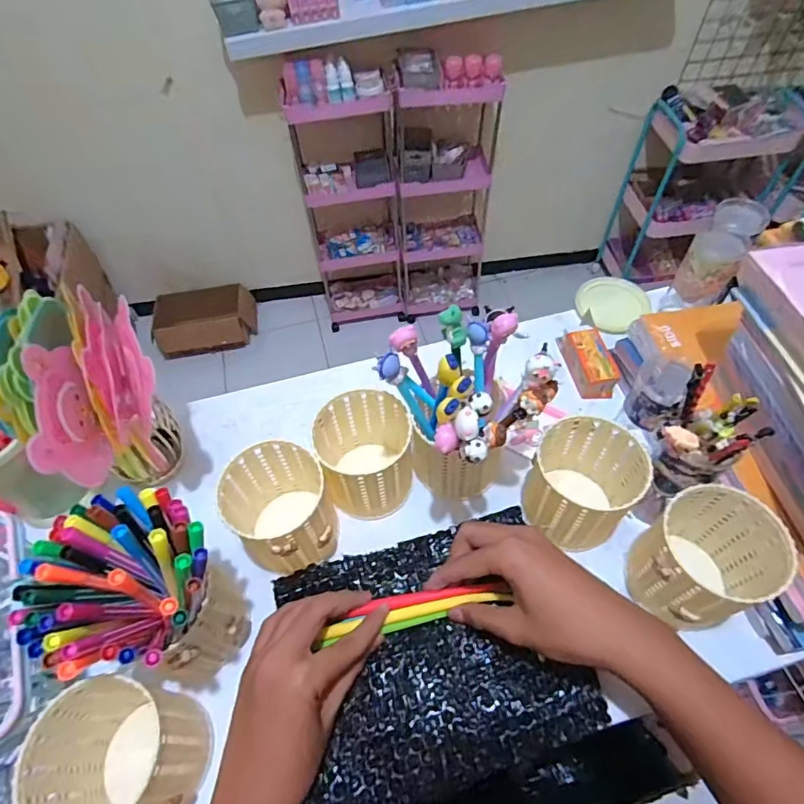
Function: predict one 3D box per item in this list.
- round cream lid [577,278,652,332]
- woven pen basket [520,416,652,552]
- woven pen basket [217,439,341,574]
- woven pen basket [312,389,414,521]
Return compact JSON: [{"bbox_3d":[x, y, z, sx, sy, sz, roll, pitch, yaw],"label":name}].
[{"bbox_3d":[0.252,-0.118,0.608,0.081,0.010,0.072,25,74,10],"label":"round cream lid"},{"bbox_3d":[0.159,0.065,0.440,0.095,0.092,0.082,-38,62,-21],"label":"woven pen basket"},{"bbox_3d":[-0.105,0.095,0.437,0.090,0.089,0.084,-1,56,2],"label":"woven pen basket"},{"bbox_3d":[-0.030,0.049,0.462,0.083,0.094,0.085,-1,56,2],"label":"woven pen basket"}]

